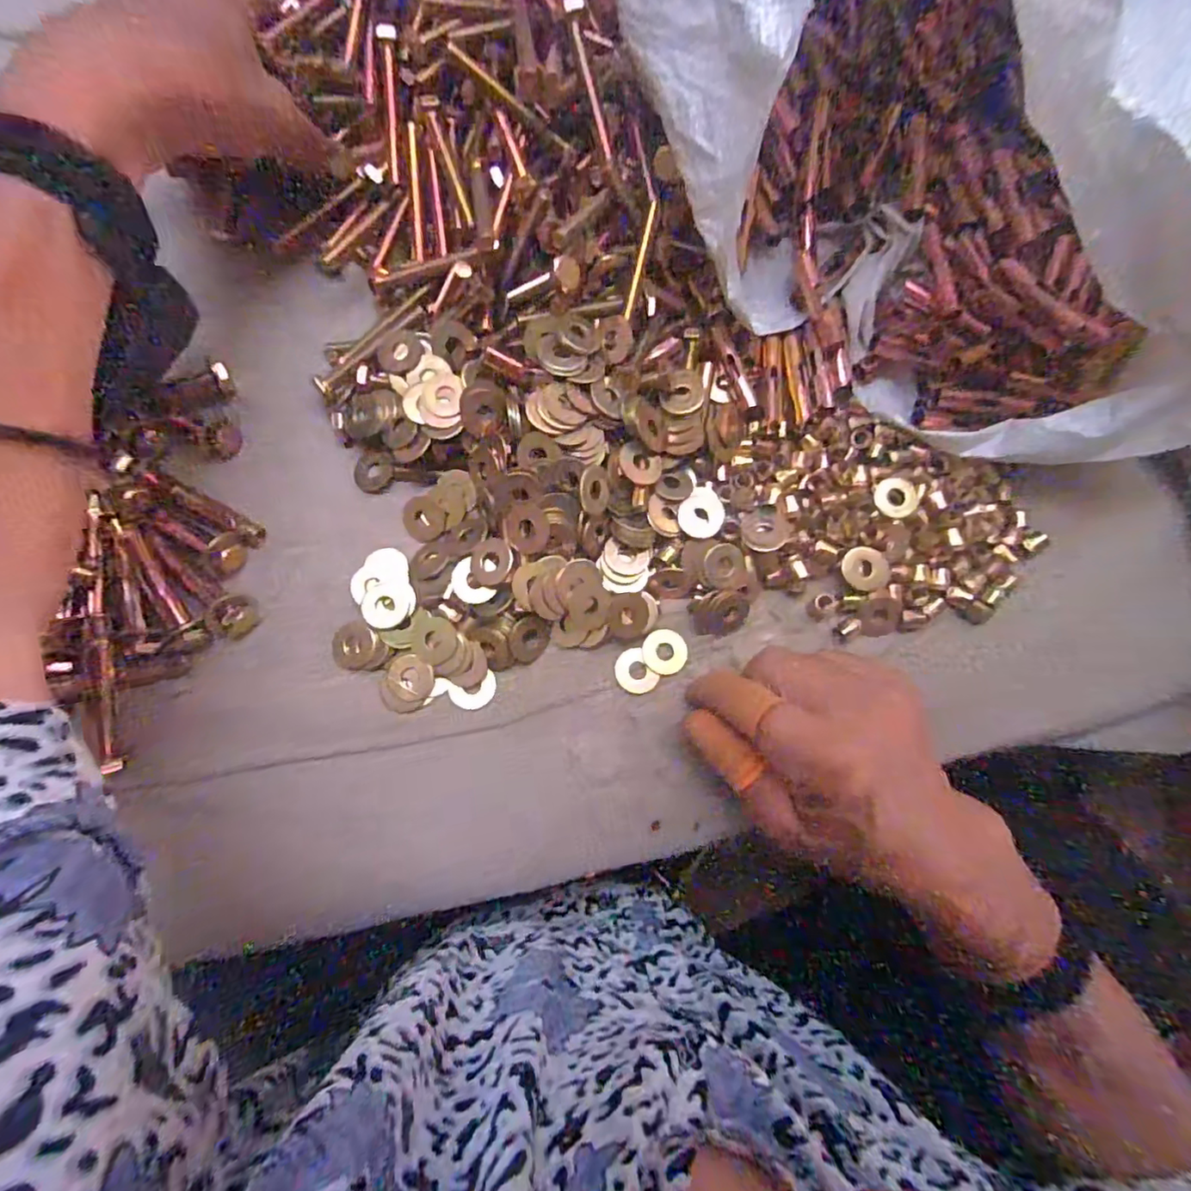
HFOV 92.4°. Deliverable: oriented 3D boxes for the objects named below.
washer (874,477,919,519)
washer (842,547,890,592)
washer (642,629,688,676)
[{"bbox_3d":[0.148,-0.048,0.277,0.020,0.004,0.020,0,86,-3],"label":"washer"},{"bbox_3d":[0.129,-0.013,0.271,0.021,0.004,0.021,3,86,-3],"label":"washer"},{"bbox_3d":[0.033,0.027,0.269,0.021,0.004,0.021,0,86,-3],"label":"washer"}]

